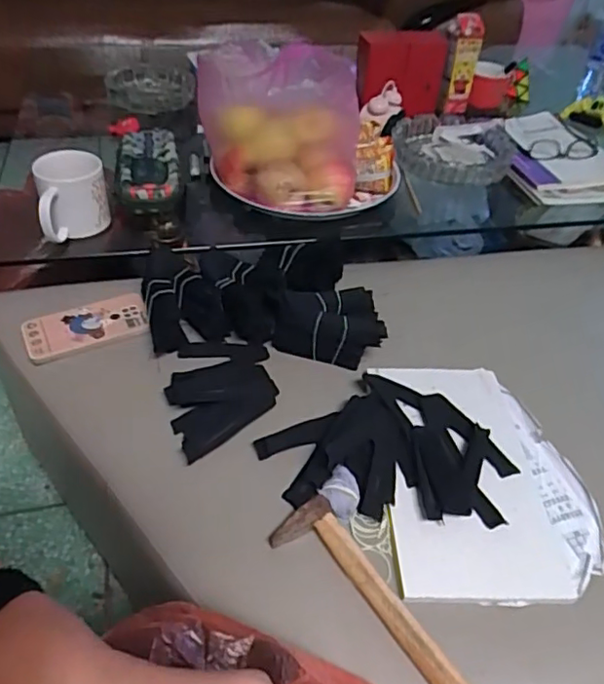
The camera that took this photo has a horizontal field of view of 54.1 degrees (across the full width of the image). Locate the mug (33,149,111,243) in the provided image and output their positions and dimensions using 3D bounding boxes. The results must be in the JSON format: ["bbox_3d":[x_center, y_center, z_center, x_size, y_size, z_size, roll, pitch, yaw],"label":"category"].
[{"bbox_3d":[-0.315,-0.199,0.812,0.092,0.095,0.086,-13,46,-19],"label":"mug"}]

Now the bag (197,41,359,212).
[{"bbox_3d":[-0.031,-0.314,0.852,0.217,0.188,0.181,-2,43,-8],"label":"bag"}]

